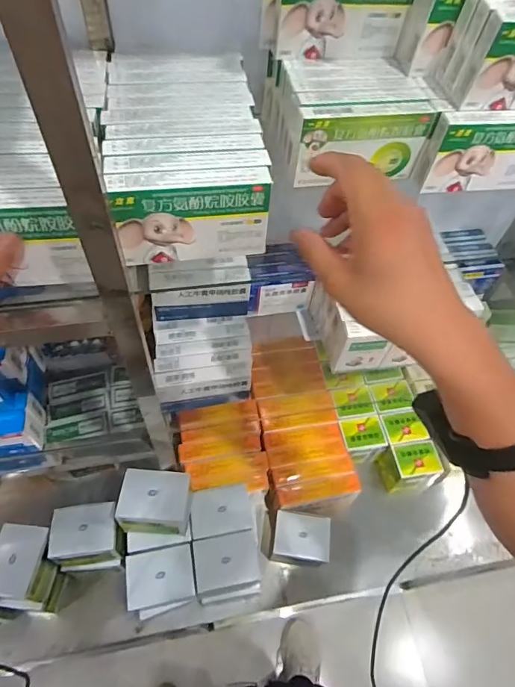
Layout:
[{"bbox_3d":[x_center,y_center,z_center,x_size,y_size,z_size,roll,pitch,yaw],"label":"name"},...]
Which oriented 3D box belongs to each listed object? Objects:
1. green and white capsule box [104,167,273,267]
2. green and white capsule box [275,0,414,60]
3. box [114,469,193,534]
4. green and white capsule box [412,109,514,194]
[{"bbox_3d":[-0.052,-0.103,0.363,0.120,0.074,0.028,-8,57,-10],"label":"green and white capsule box"},{"bbox_3d":[0.084,-0.324,0.433,0.130,0.077,0.018,-6,56,-8],"label":"green and white capsule box"},{"bbox_3d":[-0.152,0.241,0.669,0.097,0.078,0.079,6,56,0],"label":"box"},{"bbox_3d":[0.237,-0.193,0.448,0.133,0.077,0.023,-6,57,-8],"label":"green and white capsule box"}]

